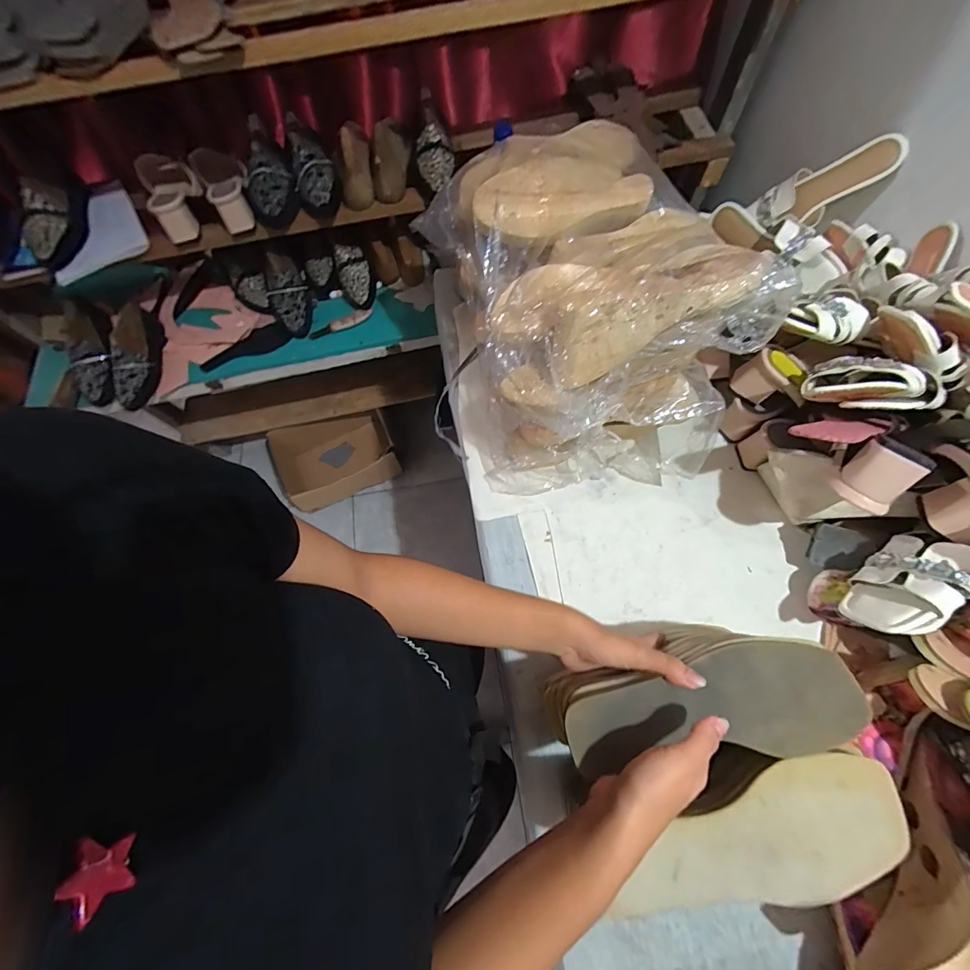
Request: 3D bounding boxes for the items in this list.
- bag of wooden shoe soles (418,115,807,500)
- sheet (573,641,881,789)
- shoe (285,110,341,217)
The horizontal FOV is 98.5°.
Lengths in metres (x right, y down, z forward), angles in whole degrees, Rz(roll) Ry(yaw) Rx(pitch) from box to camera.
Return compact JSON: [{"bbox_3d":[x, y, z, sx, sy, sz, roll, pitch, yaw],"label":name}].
[{"bbox_3d":[0.113,-0.216,0.554,0.300,0.269,0.393,-11,67,-2],"label":"bag of wooden shoe soles"},{"bbox_3d":[0.186,0.184,0.343,0.236,0.008,0.079,-9,67,-3],"label":"sheet"},{"bbox_3d":[-0.320,-0.592,0.775,0.078,0.079,0.214,-19,67,-5],"label":"shoe"}]

